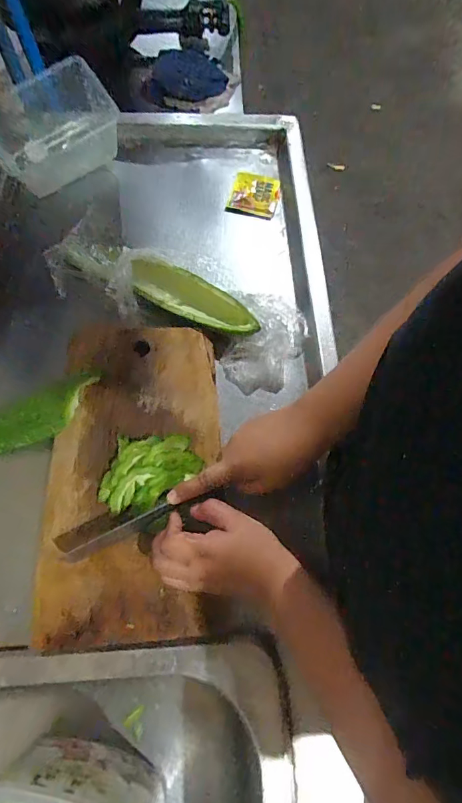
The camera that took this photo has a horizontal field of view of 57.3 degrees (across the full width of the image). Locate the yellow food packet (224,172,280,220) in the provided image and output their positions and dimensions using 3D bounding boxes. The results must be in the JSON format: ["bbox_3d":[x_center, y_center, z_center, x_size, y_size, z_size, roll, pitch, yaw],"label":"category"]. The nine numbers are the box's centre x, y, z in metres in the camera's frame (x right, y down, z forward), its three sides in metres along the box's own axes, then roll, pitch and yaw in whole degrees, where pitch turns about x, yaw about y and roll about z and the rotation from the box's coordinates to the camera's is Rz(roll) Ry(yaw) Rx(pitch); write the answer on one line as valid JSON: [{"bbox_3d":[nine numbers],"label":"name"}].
[{"bbox_3d":[0.034,-0.303,0.620,0.070,0.014,0.069,15,69,5],"label":"yellow food packet"}]

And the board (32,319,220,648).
[{"bbox_3d":[-0.104,0.064,0.453,0.170,0.018,0.339,1,68,-1],"label":"board"}]

